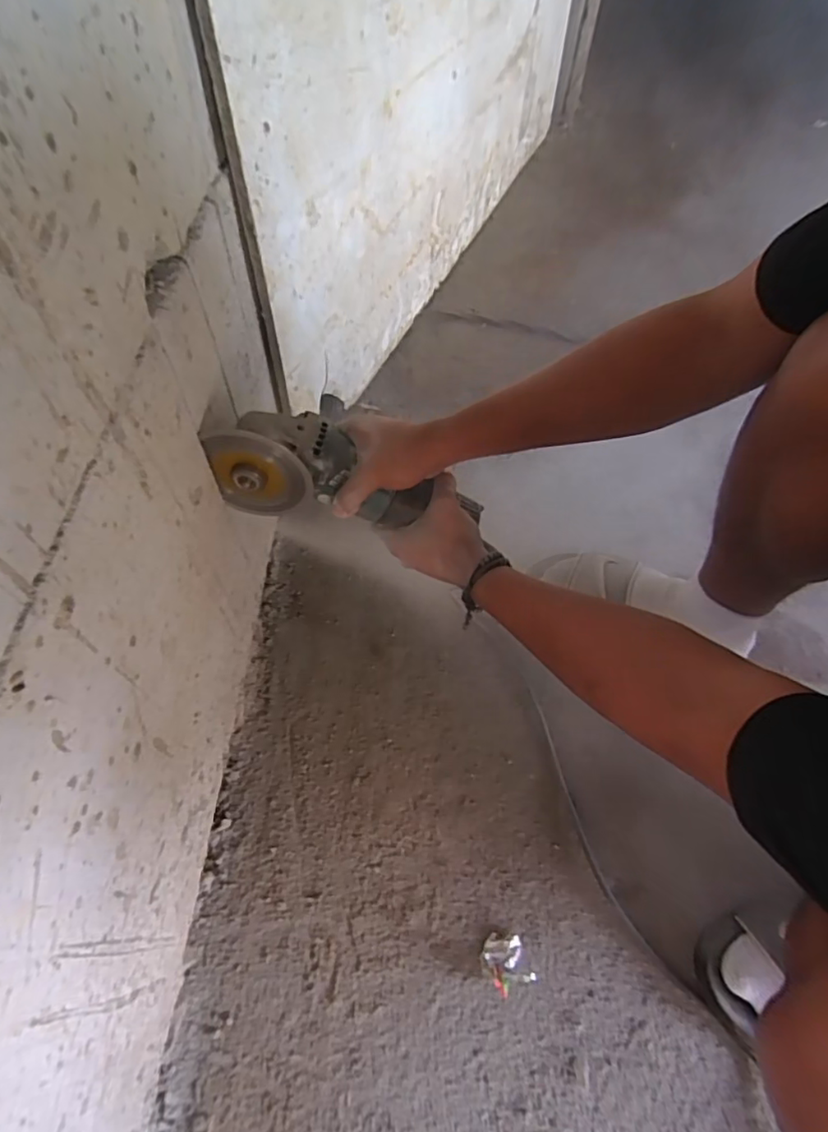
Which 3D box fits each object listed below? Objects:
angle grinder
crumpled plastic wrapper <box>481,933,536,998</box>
[{"bbox_3d":[-0.064,-0.087,0.530,0.241,0.091,0.078,10,55,-23],"label":"angle grinder"},{"bbox_3d":[0.079,0.341,0.494,0.038,0.016,0.041,-12,59,-9],"label":"crumpled plastic wrapper"}]

